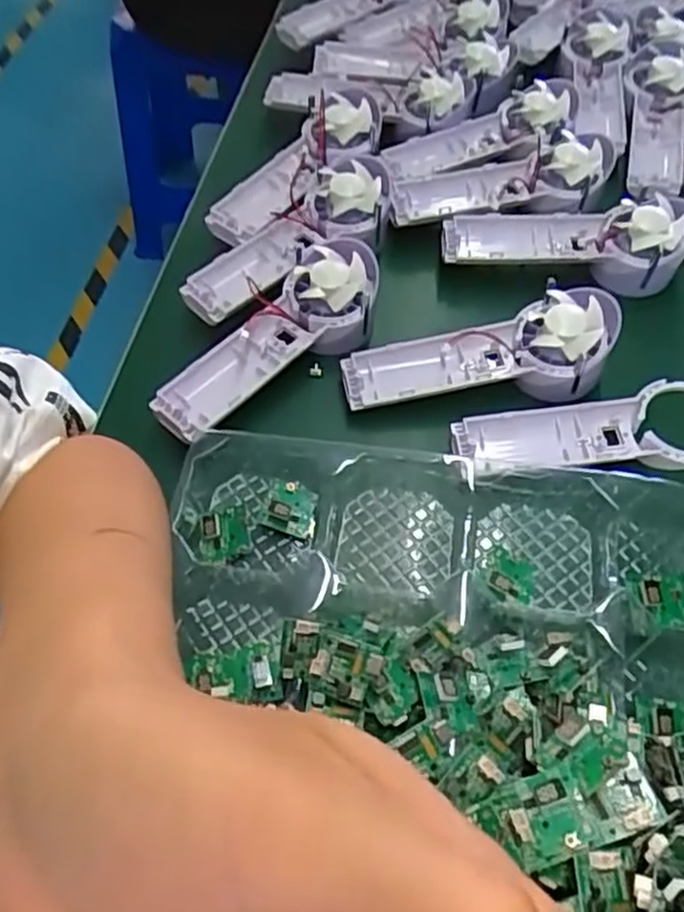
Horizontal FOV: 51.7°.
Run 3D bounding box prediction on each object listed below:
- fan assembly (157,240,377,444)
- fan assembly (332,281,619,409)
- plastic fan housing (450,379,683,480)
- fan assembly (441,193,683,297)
[{"bbox_3d":[-0.040,-0.077,0.457,0.067,0.033,0.180,32,63,16],"label":"fan assembly"},{"bbox_3d":[0.091,-0.065,0.472,0.179,0.042,0.063,-10,59,7],"label":"fan assembly"},{"bbox_3d":[0.159,-0.012,0.446,0.174,0.023,0.057,-4,59,-4],"label":"plastic fan housing"},{"bbox_3d":[0.167,-0.164,0.525,0.176,0.045,0.060,7,59,2],"label":"fan assembly"}]

